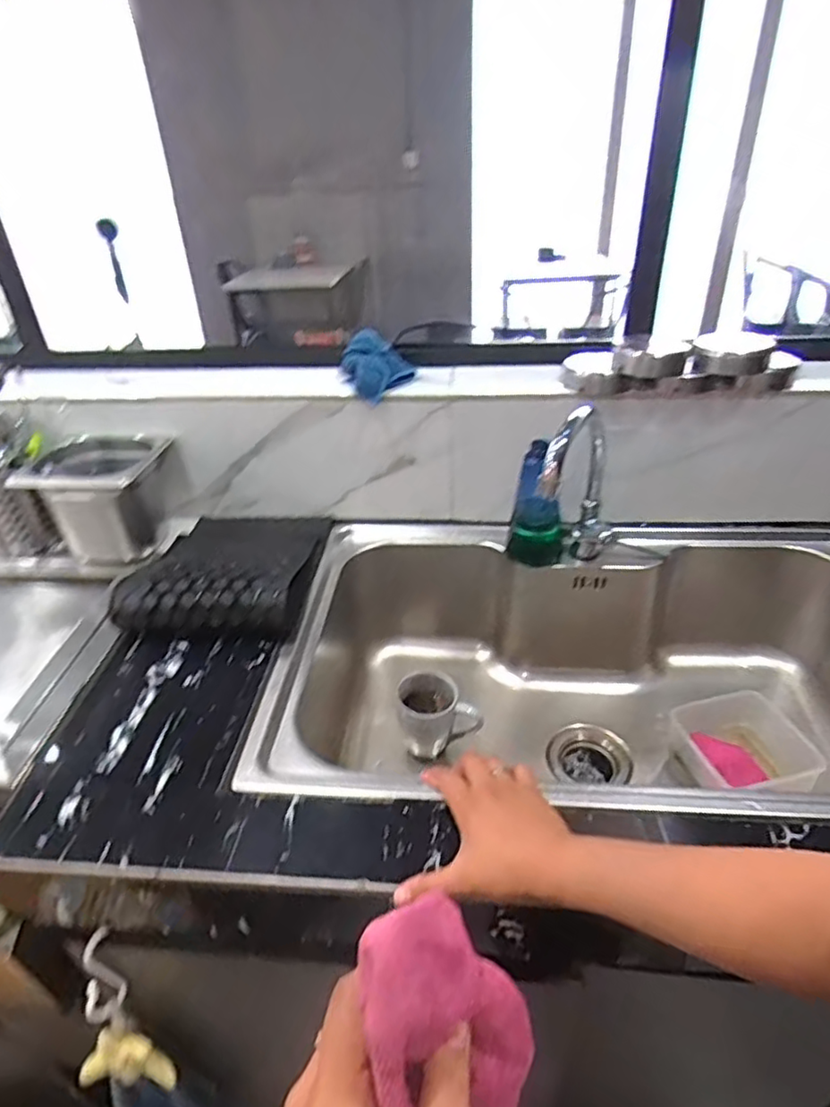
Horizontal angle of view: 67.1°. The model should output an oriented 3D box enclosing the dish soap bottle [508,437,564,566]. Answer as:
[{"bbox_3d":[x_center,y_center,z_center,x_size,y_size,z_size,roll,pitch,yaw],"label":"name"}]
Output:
[{"bbox_3d":[0.171,-0.064,0.863,0.079,0.176,0.055,4,35,10],"label":"dish soap bottle"}]

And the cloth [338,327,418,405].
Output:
[{"bbox_3d":[-0.060,-0.271,0.899,0.112,0.053,0.130,10,36,18],"label":"cloth"}]

